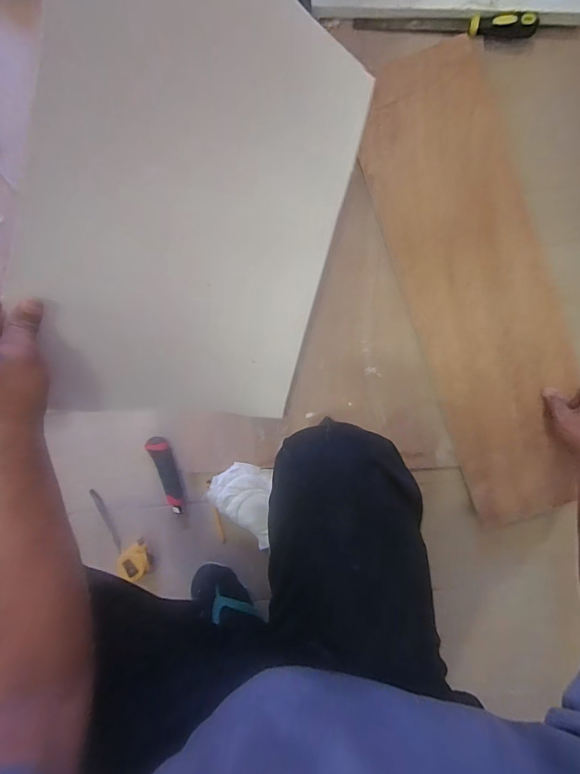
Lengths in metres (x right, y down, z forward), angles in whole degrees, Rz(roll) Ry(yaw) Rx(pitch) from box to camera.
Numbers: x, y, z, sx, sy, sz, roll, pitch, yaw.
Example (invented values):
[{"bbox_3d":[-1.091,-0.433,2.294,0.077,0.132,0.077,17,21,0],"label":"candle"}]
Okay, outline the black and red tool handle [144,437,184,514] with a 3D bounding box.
[{"bbox_3d":[-0.232,0.166,0.712,0.041,0.027,0.147,-18,89,6],"label":"black and red tool handle"}]

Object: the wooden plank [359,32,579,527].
[{"bbox_3d":[0.328,-0.178,0.651,0.266,0.030,0.805,-14,89,6],"label":"wooden plank"}]

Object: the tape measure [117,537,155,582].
[{"bbox_3d":[-0.287,0.326,0.695,0.050,0.040,0.060,-36,88,5],"label":"tape measure"}]

